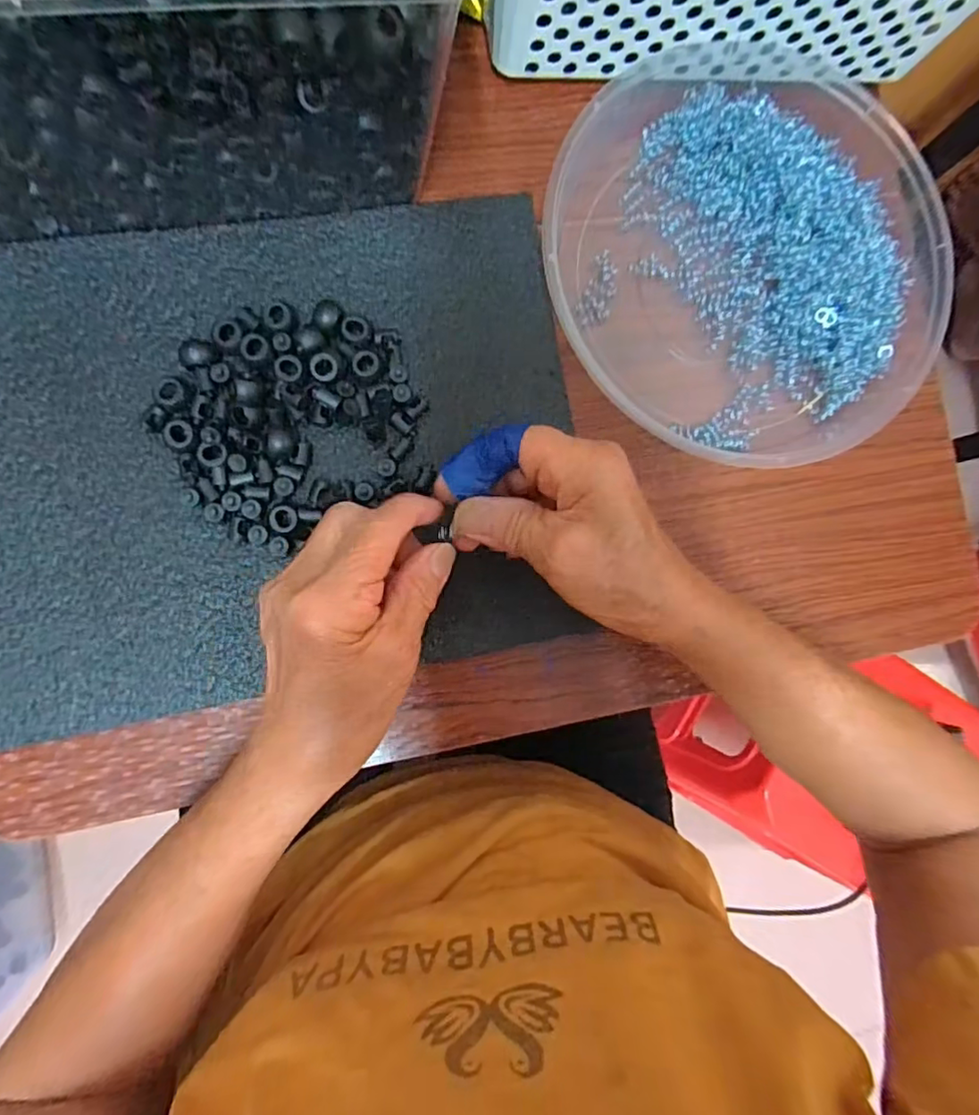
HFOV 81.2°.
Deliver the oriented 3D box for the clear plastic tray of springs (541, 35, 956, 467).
[{"bbox_3d":[0.145,-0.175,0.329,0.229,0.039,0.232,3,87,-8],"label":"clear plastic tray of springs"}]

